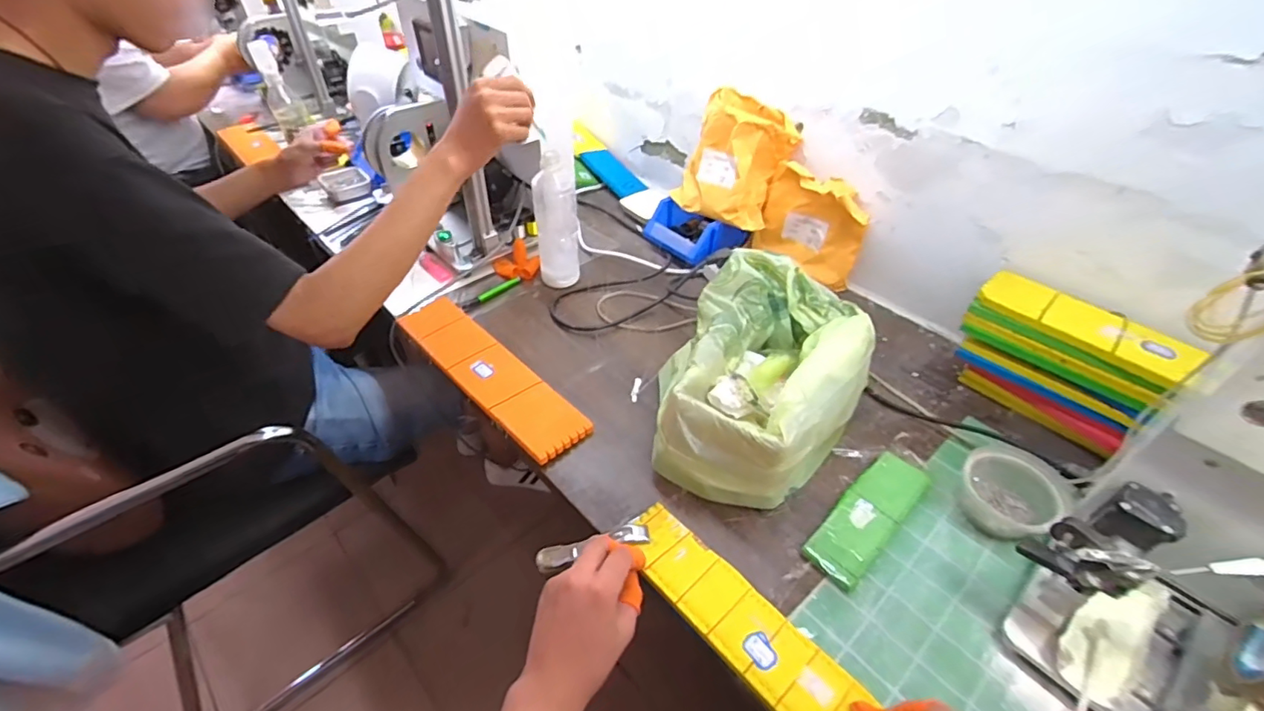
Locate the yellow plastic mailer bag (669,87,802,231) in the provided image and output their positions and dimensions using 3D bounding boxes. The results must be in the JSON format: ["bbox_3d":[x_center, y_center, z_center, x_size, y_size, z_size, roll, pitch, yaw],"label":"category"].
[{"bbox_3d":[0.170,-0.317,0.877,0.119,0.157,0.167,-28,51,-28],"label":"yellow plastic mailer bag"}]

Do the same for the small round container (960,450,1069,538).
[{"bbox_3d":[0.400,0.150,0.578,0.099,0.043,0.091,1,43,-1],"label":"small round container"}]

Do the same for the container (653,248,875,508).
[{"bbox_3d":[0.153,0.023,0.649,0.232,0.135,0.307,20,46,18],"label":"container"}]

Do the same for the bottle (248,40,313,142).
[{"bbox_3d":[-0.737,-0.558,1.130,0.068,0.168,0.059,-19,47,-21],"label":"bottle"}]

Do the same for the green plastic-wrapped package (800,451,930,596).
[{"bbox_3d":[0.256,0.170,0.580,0.179,0.015,0.056,-32,53,-31],"label":"green plastic-wrapped package"}]

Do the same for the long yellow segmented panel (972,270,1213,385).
[{"bbox_3d":[0.523,-0.038,0.623,0.075,0.019,0.208,-30,52,-30],"label":"long yellow segmented panel"}]

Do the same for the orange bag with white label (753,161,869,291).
[{"bbox_3d":[0.286,-0.208,0.860,0.167,0.152,0.042,31,50,28],"label":"orange bag with white label"}]

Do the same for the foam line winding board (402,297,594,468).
[{"bbox_3d":[-0.192,0.022,0.724,0.085,0.028,0.332,-33,53,-31],"label":"foam line winding board"}]

